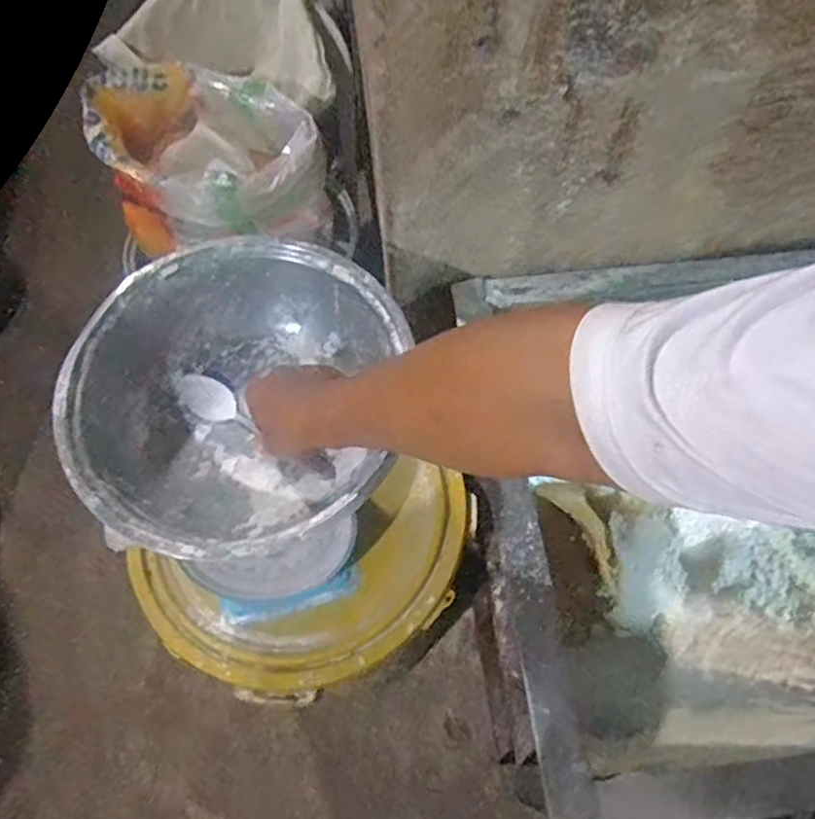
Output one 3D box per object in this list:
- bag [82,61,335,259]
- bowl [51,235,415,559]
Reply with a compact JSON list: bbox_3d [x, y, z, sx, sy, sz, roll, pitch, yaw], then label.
[{"bbox_3d":[-0.275,-0.357,0.949,0.295,0.203,0.226,12,62,9],"label":"bag"},{"bbox_3d":[-0.147,-0.005,0.586,0.279,0.109,0.297,-1,61,2],"label":"bowl"}]

